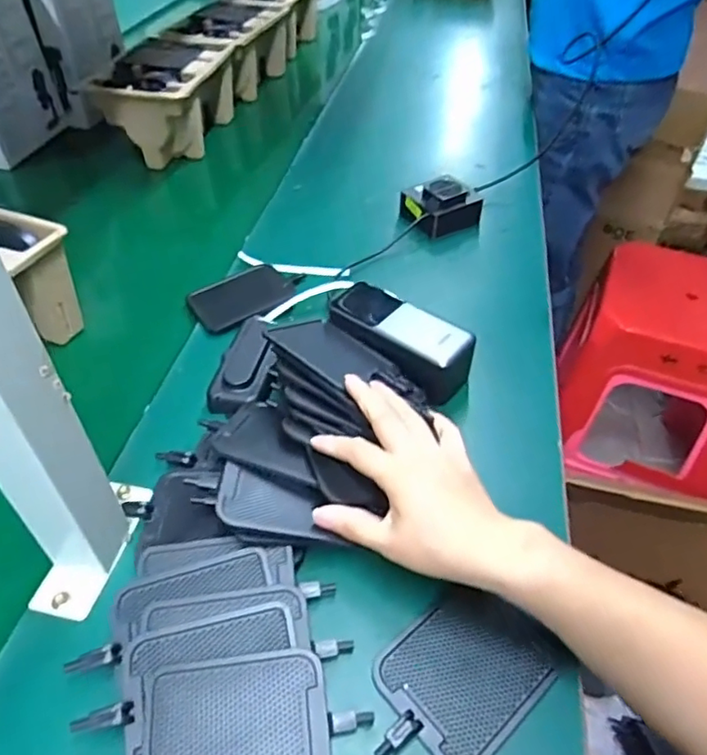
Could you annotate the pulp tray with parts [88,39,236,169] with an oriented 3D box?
[{"bbox_3d":[-0.258,-0.404,0.845,0.135,0.102,0.226,2,46,4],"label":"pulp tray with parts"}]

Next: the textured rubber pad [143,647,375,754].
[{"bbox_3d":[-0.056,0.197,0.319,0.113,0.011,0.080,-7,57,-4],"label":"textured rubber pad"}]

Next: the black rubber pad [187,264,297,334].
[{"bbox_3d":[-0.115,-0.085,0.597,0.101,0.007,0.075,-29,52,-24],"label":"black rubber pad"}]

